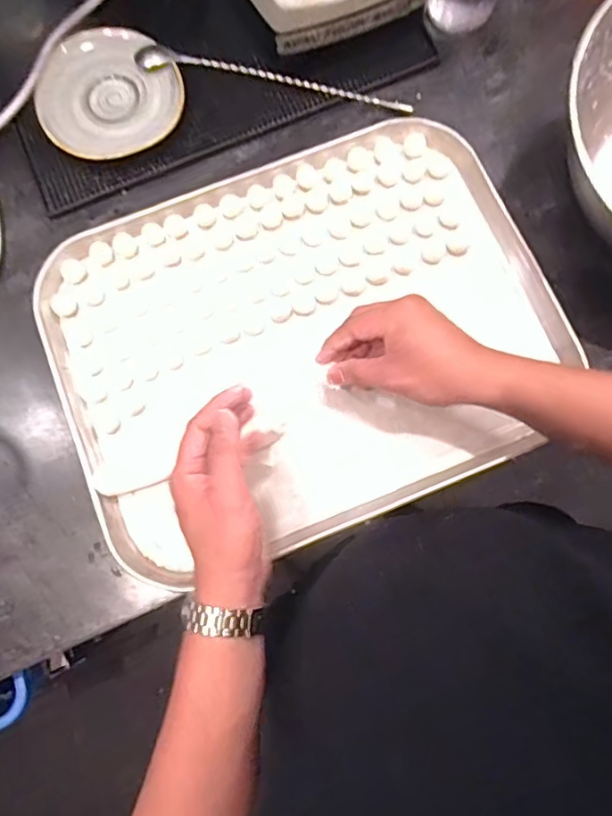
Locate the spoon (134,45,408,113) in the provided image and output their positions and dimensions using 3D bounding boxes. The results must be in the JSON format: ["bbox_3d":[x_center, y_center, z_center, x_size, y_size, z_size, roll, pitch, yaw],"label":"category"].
[{"bbox_3d":[-0.032,-0.345,0.567,0.288,0.027,0.022,8,79,2],"label":"spoon"}]

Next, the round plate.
[{"bbox_3d":[-0.203,-0.324,0.556,0.145,0.018,0.119,-22,92,-4],"label":"round plate"}]

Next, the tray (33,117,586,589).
[{"bbox_3d":[-0.004,-0.069,0.520,0.454,0.025,0.359,-23,79,-4],"label":"tray"}]

